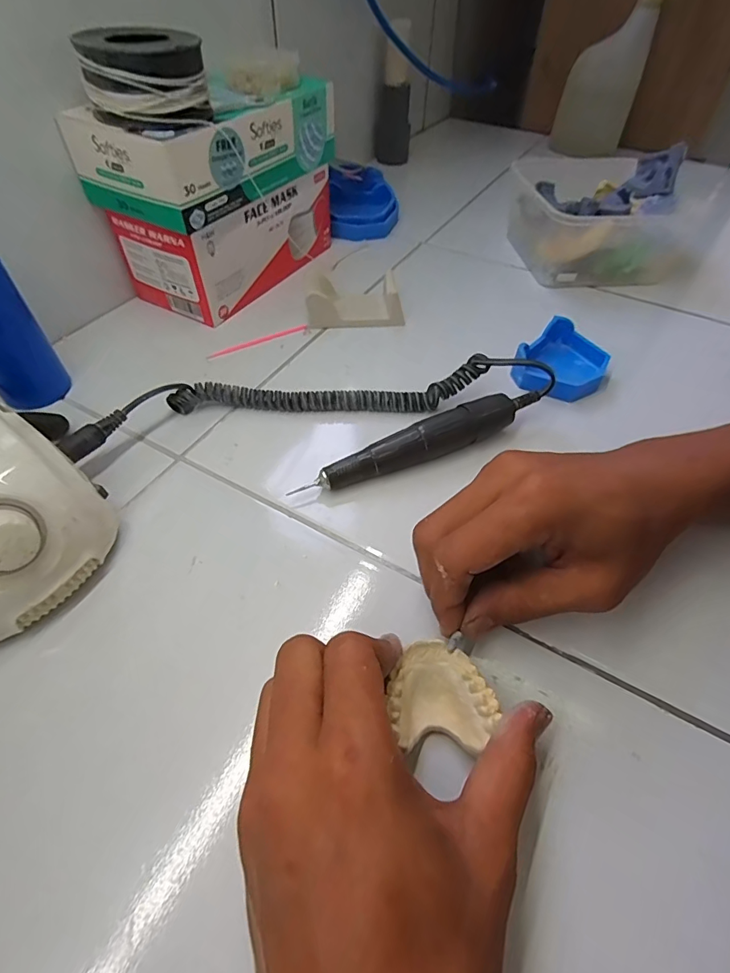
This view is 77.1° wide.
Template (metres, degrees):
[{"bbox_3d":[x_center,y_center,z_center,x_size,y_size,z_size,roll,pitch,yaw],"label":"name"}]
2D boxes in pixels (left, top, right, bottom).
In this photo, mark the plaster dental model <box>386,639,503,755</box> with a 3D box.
[{"bbox_3d":[0.035,0.099,0.217,0.047,0.020,0.044,2,51,0],"label":"plaster dental model"}]

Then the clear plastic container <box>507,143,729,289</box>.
[{"bbox_3d":[0.251,-0.288,0.498,0.158,0.086,0.123,-3,51,-4],"label":"clear plastic container"}]

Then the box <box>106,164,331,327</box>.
[{"bbox_3d":[-0.124,-0.254,0.455,0.103,0.082,0.198,25,54,18],"label":"box"}]

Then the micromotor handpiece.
[{"bbox_3d":[0.044,-0.032,0.318,0.179,0.026,0.024,-22,55,-18],"label":"micromotor handpiece"}]

